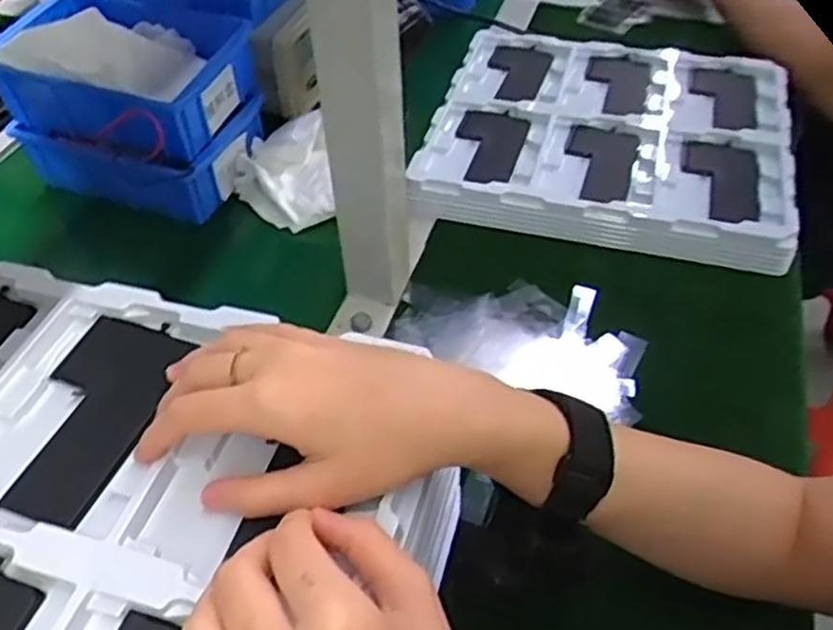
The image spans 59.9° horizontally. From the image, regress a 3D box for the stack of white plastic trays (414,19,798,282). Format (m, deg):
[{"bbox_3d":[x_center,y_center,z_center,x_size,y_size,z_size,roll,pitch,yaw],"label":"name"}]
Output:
[{"bbox_3d":[0.178,-0.166,0.669,0.312,0.041,0.267,11,49,12],"label":"stack of white plastic trays"}]

